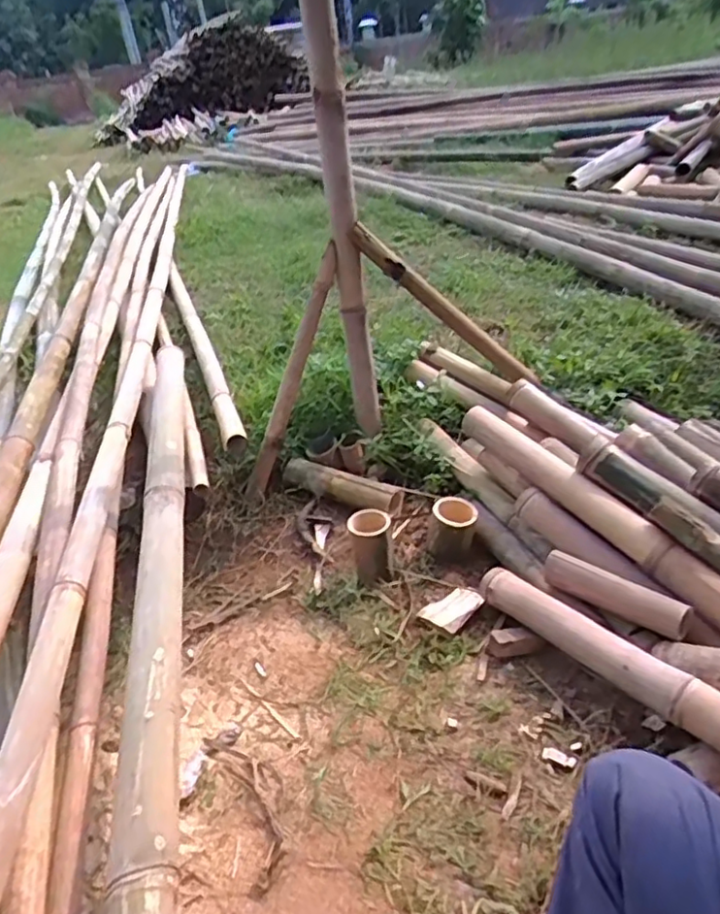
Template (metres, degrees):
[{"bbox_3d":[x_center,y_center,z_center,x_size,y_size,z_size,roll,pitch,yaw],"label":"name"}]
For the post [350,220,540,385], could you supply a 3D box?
[{"bbox_3d":[0.195,-0.306,1.330,0.540,0.045,0.051,34,26,-22],"label":"post"}]

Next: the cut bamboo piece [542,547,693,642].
[{"bbox_3d":[0.398,0.212,0.974,0.227,0.046,0.044,23,43,39],"label":"cut bamboo piece"}]

